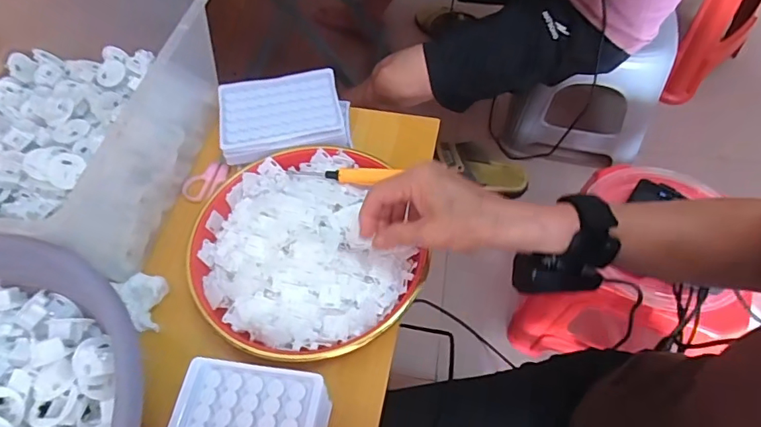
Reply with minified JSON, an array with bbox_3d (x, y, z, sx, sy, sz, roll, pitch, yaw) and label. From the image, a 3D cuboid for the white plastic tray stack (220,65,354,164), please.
[{"bbox_3d":[-0.107,-0.108,0.548,0.139,0.032,0.106,-8,58,-3],"label":"white plastic tray stack"}]

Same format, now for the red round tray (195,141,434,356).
[{"bbox_3d":[-0.076,0.025,0.450,0.195,0.030,0.213,-1,58,1],"label":"red round tray"}]

